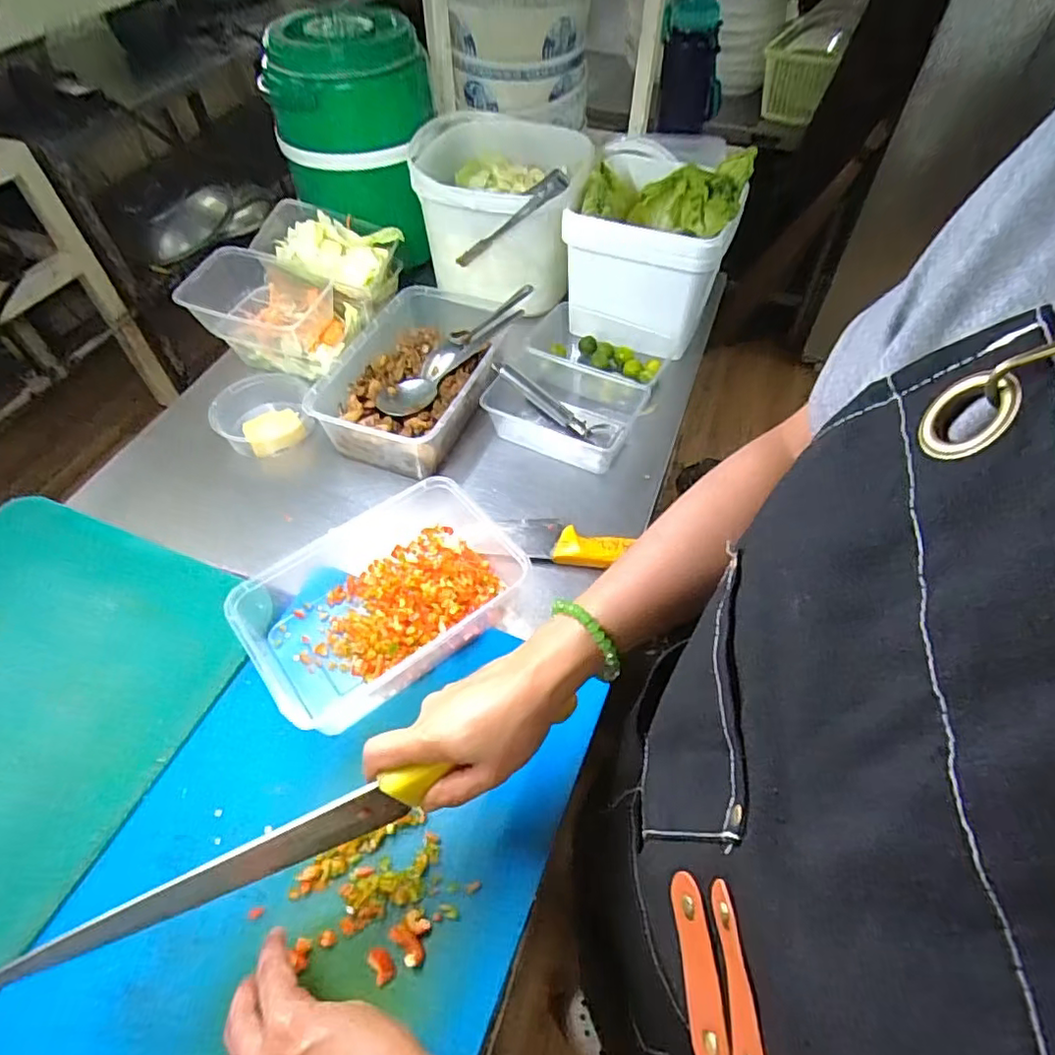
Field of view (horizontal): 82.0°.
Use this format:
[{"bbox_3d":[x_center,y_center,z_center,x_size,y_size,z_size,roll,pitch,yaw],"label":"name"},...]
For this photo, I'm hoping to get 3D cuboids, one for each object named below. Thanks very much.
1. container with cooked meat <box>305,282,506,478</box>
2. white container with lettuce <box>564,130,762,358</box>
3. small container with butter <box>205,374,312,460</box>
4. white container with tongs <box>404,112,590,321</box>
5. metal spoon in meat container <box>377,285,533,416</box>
[{"bbox_3d":[-0.130,-0.183,0.732,0.179,0.078,0.270,13,54,11],"label":"container with cooked meat"},{"bbox_3d":[0.167,-0.360,0.803,0.186,0.184,0.220,16,55,13],"label":"white container with lettuce"},{"bbox_3d":[-0.313,-0.132,0.725,0.110,0.049,0.110,-16,54,-11],"label":"small container with butter"},{"bbox_3d":[-0.036,-0.420,0.817,0.224,0.166,0.245,-1,53,1],"label":"white container with tongs"},{"bbox_3d":[-0.084,-0.212,0.717,0.063,0.034,0.241,29,58,21],"label":"metal spoon in meat container"}]

